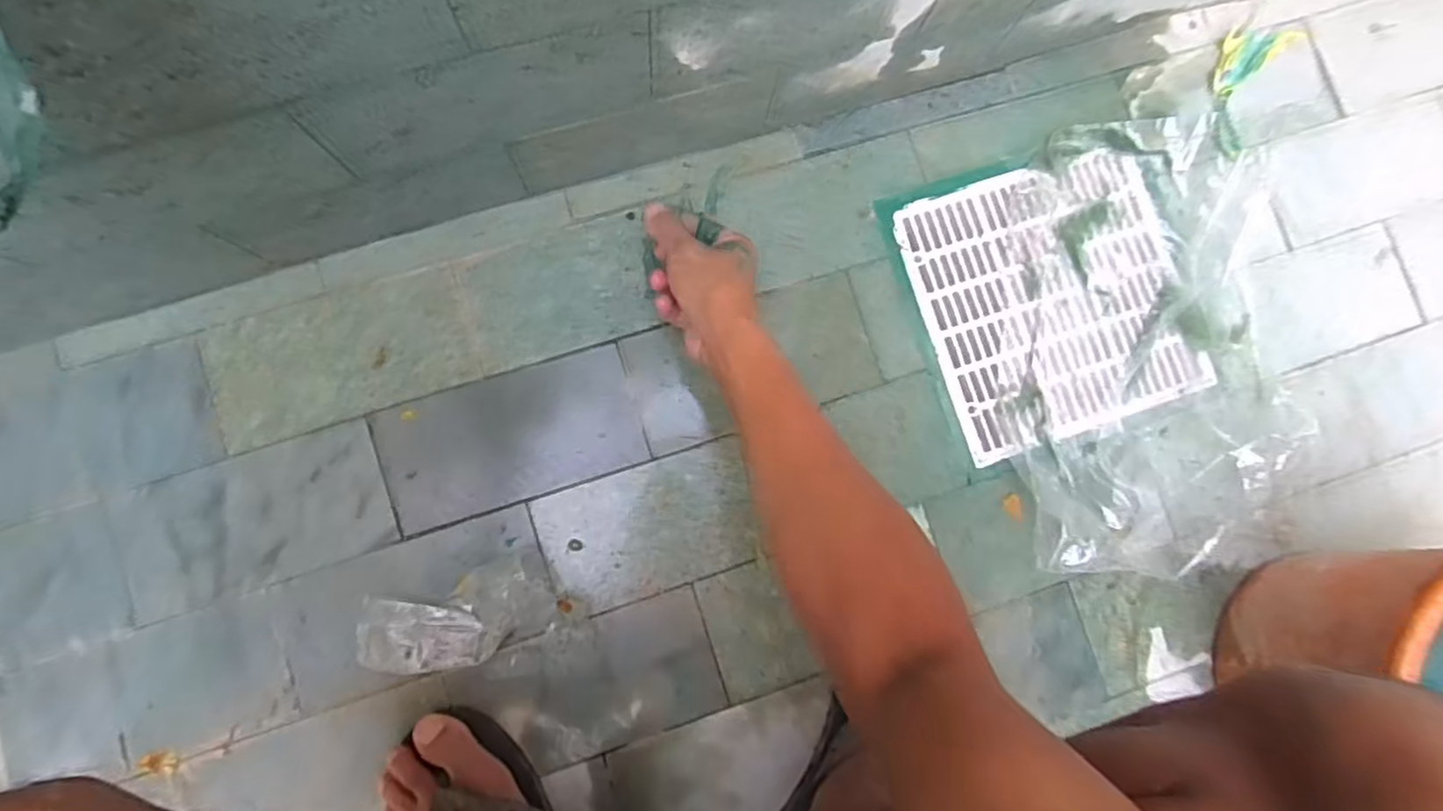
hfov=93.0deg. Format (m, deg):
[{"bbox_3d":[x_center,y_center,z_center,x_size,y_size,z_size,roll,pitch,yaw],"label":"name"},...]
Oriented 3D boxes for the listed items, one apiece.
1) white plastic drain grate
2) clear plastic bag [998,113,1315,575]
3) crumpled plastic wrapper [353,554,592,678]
[{"bbox_3d":[0.290,-0.094,0.588,0.220,0.014,0.224,-17,86,-6],"label":"white plastic drain grate"},{"bbox_3d":[0.363,-0.061,0.573,0.232,0.052,0.393,4,85,-4],"label":"clear plastic bag"},{"bbox_3d":[-0.189,0.157,0.509,0.148,0.047,0.064,-16,86,-6],"label":"crumpled plastic wrapper"}]

